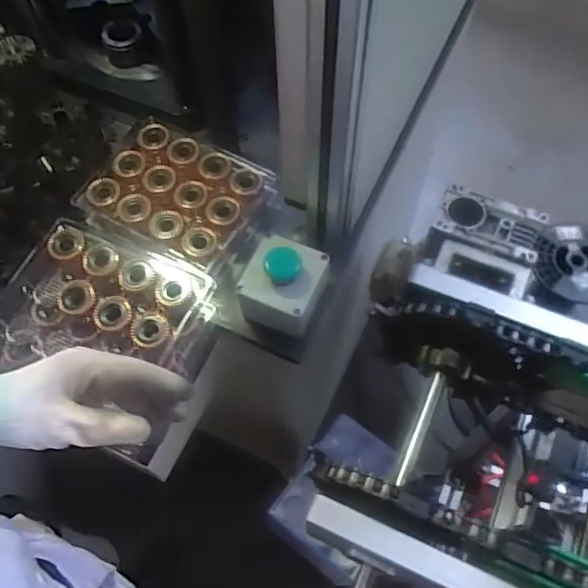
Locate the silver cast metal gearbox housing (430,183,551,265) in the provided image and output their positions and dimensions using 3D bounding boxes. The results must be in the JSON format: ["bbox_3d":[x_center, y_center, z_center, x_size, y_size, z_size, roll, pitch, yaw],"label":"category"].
[{"bbox_3d":[0.234,-0.085,0.703,0.118,0.027,0.074,21,65,12],"label":"silver cast metal gearbox housing"}]

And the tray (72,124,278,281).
[{"bbox_3d":[-0.138,-0.120,0.691,0.190,0.034,0.157,25,66,13],"label":"tray"}]

